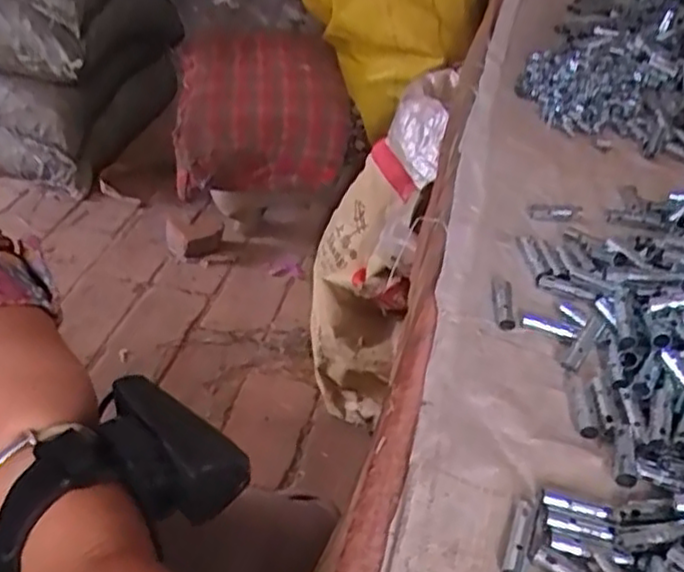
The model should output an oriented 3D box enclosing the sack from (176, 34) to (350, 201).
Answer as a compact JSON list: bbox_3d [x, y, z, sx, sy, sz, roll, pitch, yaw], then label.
[{"bbox_3d":[-0.121,-0.261,1.101,0.250,0.175,0.244,1,41,-2],"label":"sack"}]

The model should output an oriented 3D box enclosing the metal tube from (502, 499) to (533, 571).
[{"bbox_3d":[0.085,0.121,0.340,0.010,0.007,0.040,15,42,14],"label":"metal tube"}]

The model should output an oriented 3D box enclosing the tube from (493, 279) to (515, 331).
[{"bbox_3d":[0.108,0.012,0.475,0.011,0.009,0.043,5,41,2],"label":"tube"}]

